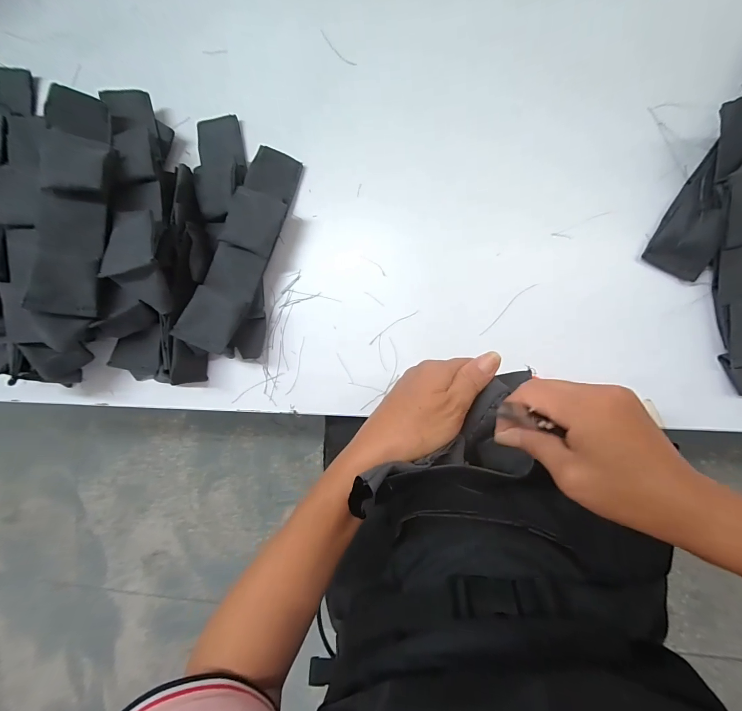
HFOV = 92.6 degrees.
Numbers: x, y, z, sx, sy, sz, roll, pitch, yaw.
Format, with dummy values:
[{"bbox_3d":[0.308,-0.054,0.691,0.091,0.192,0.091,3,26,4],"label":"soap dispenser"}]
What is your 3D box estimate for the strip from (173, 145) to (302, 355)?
[{"bbox_3d":[-0.114,-0.099,0.320,0.048,0.024,0.191,18,81,7],"label":"strip"}]

